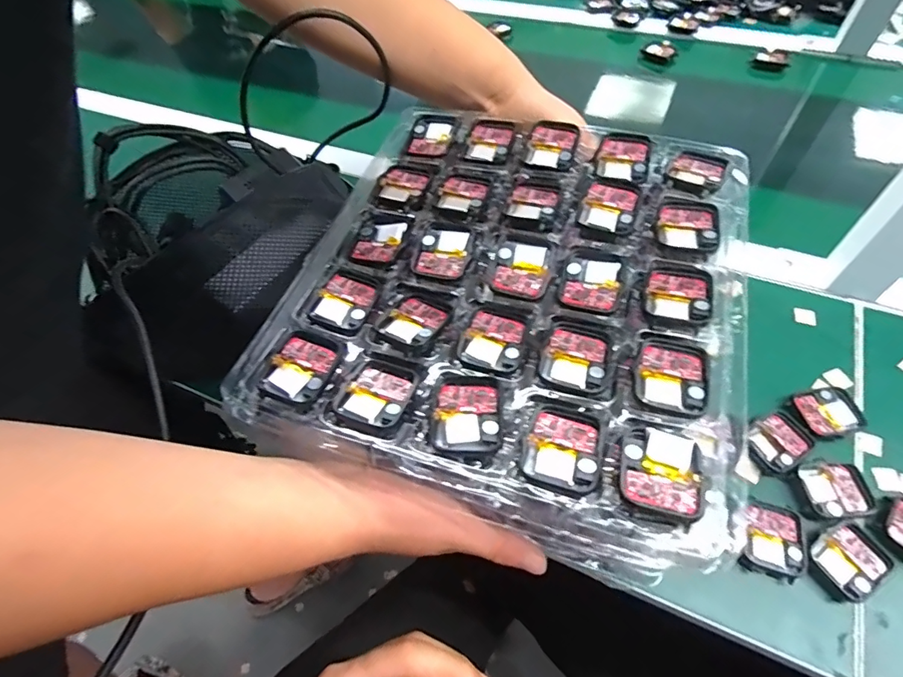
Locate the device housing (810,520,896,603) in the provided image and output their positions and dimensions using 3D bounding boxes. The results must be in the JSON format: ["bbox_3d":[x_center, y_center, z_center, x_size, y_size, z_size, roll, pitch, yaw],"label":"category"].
[{"bbox_3d":[0.252,0.142,0.301,0.043,0.013,0.036,-28,60,-14],"label":"device housing"}]

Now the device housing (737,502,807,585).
[{"bbox_3d":[0.211,0.132,0.311,0.034,0.010,0.044,19,60,15],"label":"device housing"}]

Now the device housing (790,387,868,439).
[{"bbox_3d":[0.281,0.056,0.355,0.044,0.010,0.036,-15,57,-5],"label":"device housing"}]

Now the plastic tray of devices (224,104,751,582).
[{"bbox_3d":[0.037,-0.038,0.295,0.260,0.020,0.281,14,59,13],"label":"plastic tray of devices"}]

